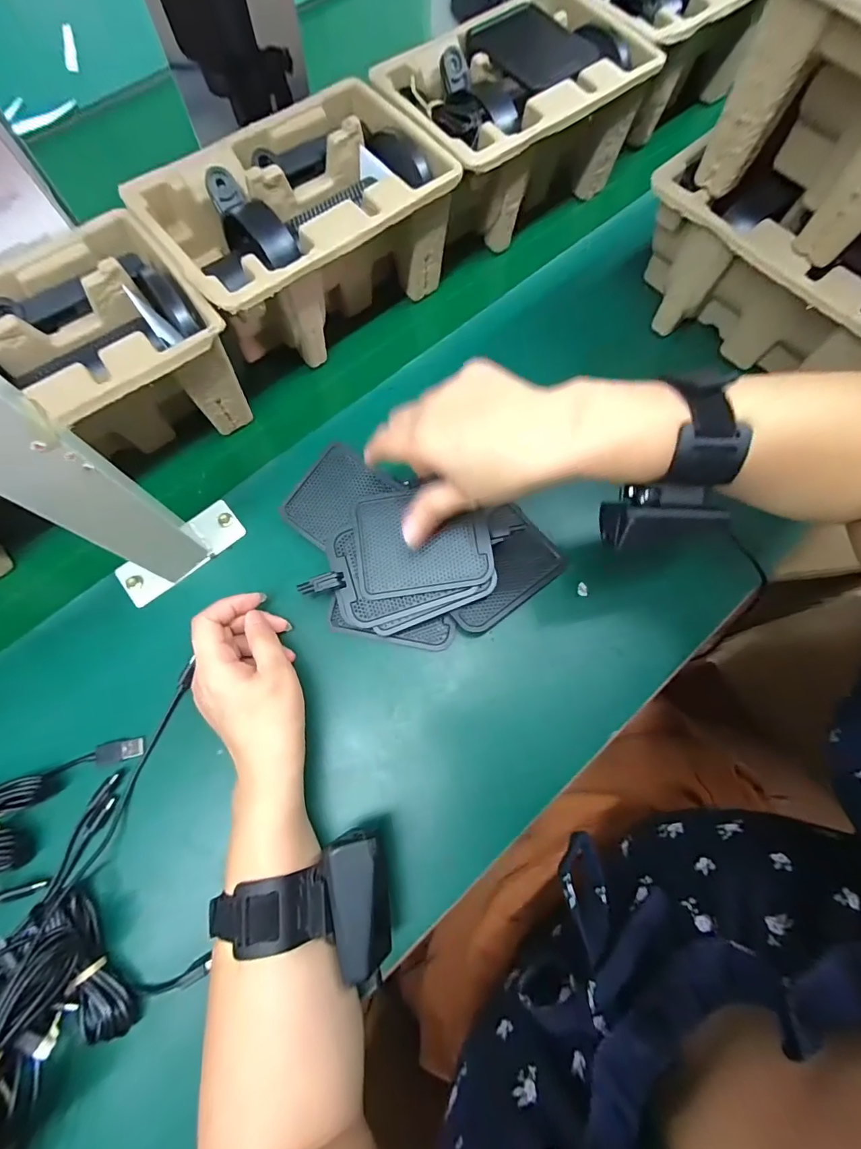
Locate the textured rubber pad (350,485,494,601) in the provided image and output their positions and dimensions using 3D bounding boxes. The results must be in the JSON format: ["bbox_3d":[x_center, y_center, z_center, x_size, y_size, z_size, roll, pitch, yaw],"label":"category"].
[{"bbox_3d":[-0.007,-0.026,0.344,0.099,0.013,0.077,-8,74,0],"label":"textured rubber pad"}]

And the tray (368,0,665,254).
[{"bbox_3d":[0.079,-0.426,0.443,0.223,0.110,0.142,-37,76,-8],"label":"tray"}]

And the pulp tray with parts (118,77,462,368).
[{"bbox_3d":[-0.103,-0.286,0.398,0.236,0.105,0.146,-42,76,-10],"label":"pulp tray with parts"}]

